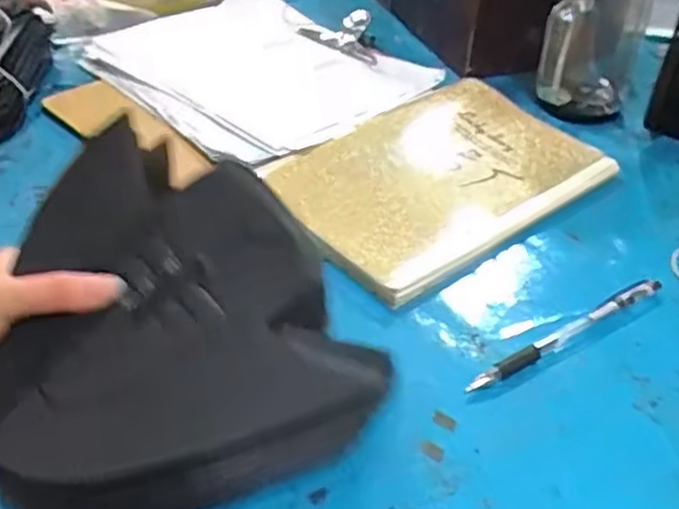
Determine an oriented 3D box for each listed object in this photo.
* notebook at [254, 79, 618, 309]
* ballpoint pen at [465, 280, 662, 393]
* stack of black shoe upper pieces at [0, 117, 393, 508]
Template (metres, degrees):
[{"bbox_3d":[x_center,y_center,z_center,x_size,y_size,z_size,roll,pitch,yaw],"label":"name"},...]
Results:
[{"bbox_3d":[0.079,-0.066,0.552,0.260,0.020,0.165,-27,48,-29],"label":"notebook"},{"bbox_3d":[0.141,0.047,0.428,0.159,0.005,0.012,-22,45,-24],"label":"ballpoint pen"},{"bbox_3d":[-0.101,0.017,0.370,0.186,0.045,0.210,-18,60,-7],"label":"stack of black shoe upper pieces"}]

